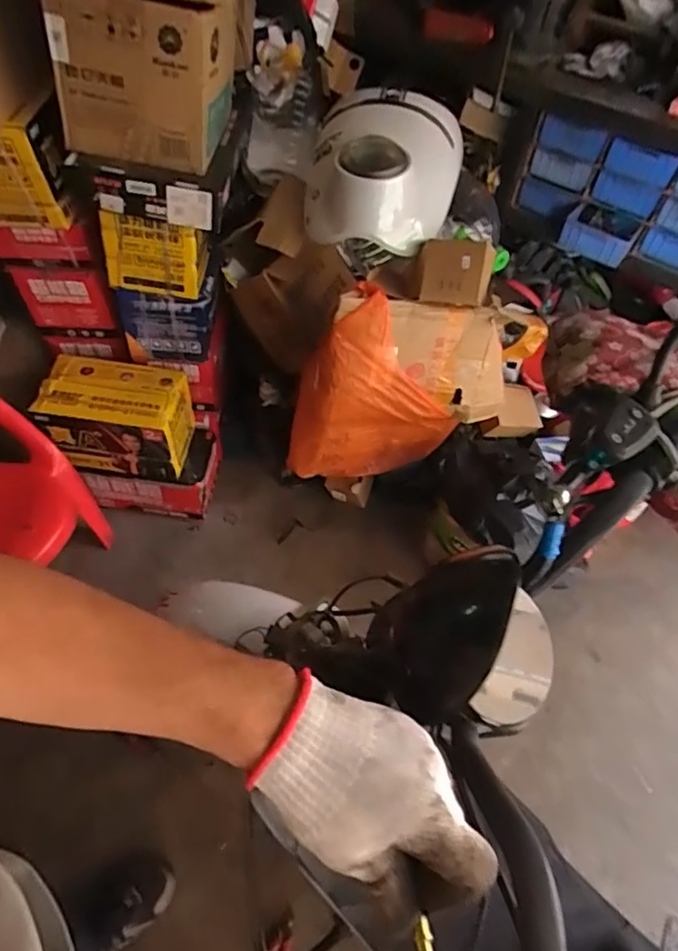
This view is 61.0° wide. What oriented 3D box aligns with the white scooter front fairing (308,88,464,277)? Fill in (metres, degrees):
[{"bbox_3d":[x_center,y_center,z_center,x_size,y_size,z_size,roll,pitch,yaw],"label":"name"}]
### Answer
[{"bbox_3d":[0.094,-0.668,1.258,0.322,0.200,0.365,12,53,3],"label":"white scooter front fairing"}]

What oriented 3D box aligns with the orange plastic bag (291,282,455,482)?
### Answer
[{"bbox_3d":[0.095,-0.181,1.398,0.417,0.538,0.121,4,53,-3],"label":"orange plastic bag"}]

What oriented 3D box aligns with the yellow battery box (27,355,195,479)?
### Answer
[{"bbox_3d":[-0.545,-0.140,1.449,0.317,0.226,0.196,8,53,0],"label":"yellow battery box"}]

